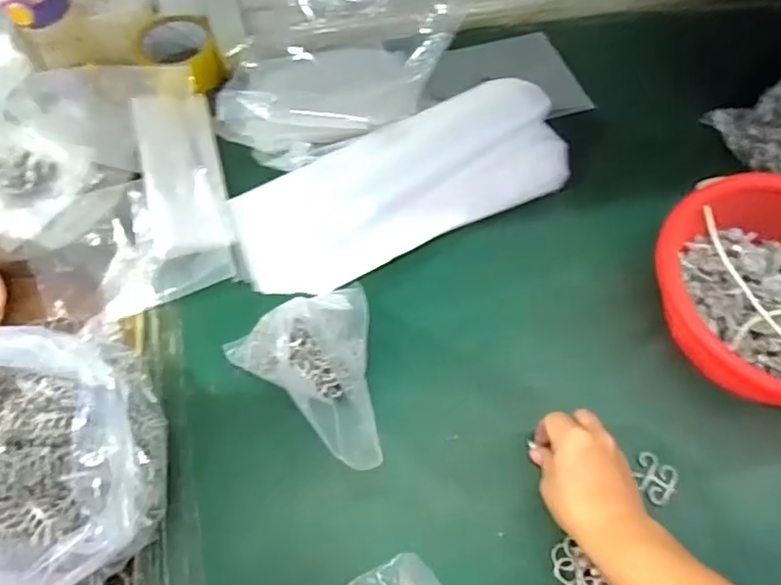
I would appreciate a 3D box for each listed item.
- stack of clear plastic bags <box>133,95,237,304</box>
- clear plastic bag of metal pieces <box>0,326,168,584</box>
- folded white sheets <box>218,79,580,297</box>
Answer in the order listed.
[{"bbox_3d":[-0.225,-0.118,0.639,0.085,0.026,0.265,-13,61,-6],"label":"stack of clear plastic bags"},{"bbox_3d":[-0.272,0.131,0.431,0.184,0.152,0.195,-26,63,-13],"label":"clear plastic bag of metal pieces"},{"bbox_3d":[0.015,-0.114,0.605,0.362,0.051,0.130,-27,63,-13],"label":"folded white sheets"}]

